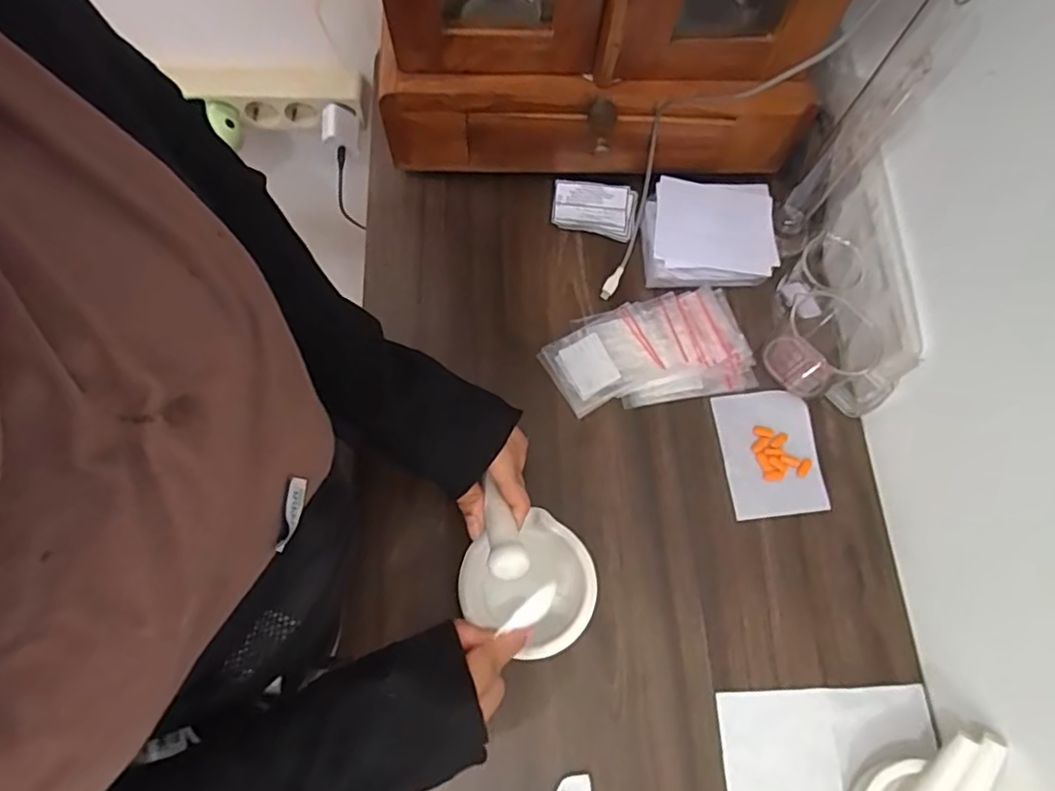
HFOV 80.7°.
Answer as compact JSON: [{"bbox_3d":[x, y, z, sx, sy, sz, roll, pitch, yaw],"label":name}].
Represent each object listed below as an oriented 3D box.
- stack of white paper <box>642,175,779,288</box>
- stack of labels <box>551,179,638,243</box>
[{"bbox_3d":[0.172,-0.153,0.587,0.121,0.028,0.097,0,71,-2],"label":"stack of white paper"},{"bbox_3d":[0.065,-0.186,0.615,0.082,0.012,0.054,12,71,2],"label":"stack of labels"}]

